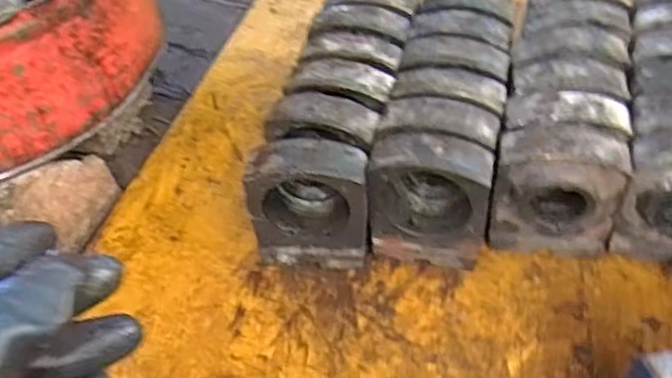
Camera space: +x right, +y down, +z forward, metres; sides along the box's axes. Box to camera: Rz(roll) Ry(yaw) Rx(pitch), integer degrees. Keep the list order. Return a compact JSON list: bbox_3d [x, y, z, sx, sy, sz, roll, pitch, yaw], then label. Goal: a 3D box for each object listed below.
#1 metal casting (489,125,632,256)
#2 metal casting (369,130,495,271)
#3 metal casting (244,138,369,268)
[{"bbox_3d":[0.310,0.005,0.956,0.169,0.191,0.099,8,47,12],"label":"metal casting"},{"bbox_3d":[0.127,0.015,0.918,0.159,0.179,0.087,11,48,15],"label":"metal casting"},{"bbox_3d":[-0.035,0.027,0.921,0.154,0.187,0.076,-2,46,2],"label":"metal casting"}]

